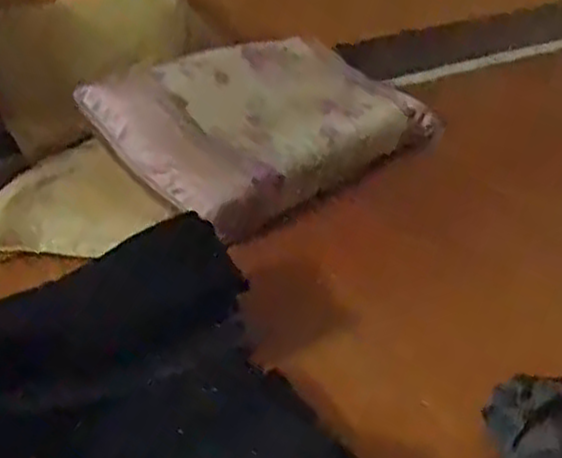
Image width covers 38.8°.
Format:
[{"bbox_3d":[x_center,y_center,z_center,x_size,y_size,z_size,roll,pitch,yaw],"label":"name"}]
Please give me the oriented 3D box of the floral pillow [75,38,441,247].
[{"bbox_3d":[-0.027,-0.216,1.504,0.602,0.090,0.388,-31,67,-36],"label":"floral pillow"}]

